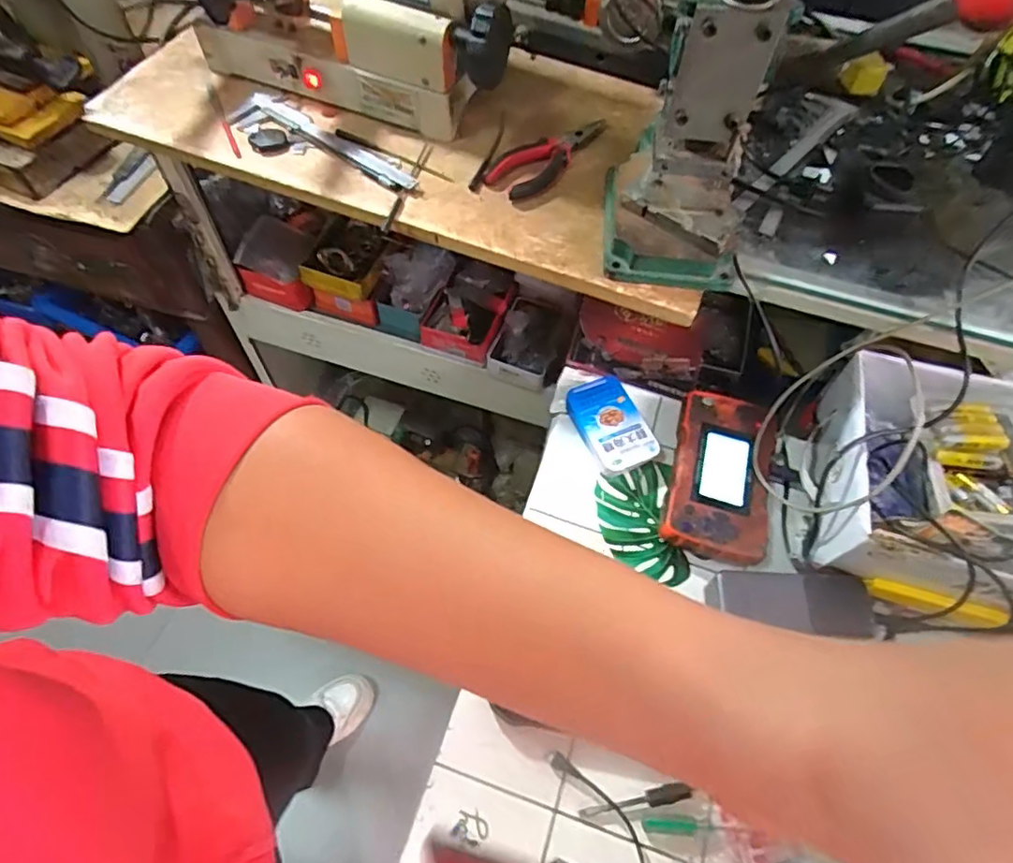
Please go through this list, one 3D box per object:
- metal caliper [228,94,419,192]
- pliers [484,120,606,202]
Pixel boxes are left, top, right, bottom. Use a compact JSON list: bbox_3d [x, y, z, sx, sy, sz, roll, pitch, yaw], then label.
[{"bbox_3d":[-0.192,-0.288,0.619,0.221,0.014,0.077,30,64,14],"label":"metal caliper"},{"bbox_3d":[0.044,-0.296,0.632,0.060,0.014,0.164,33,64,15],"label":"pliers"}]

